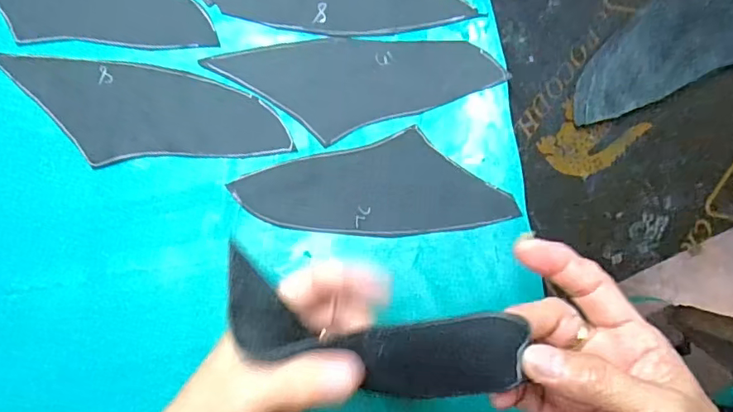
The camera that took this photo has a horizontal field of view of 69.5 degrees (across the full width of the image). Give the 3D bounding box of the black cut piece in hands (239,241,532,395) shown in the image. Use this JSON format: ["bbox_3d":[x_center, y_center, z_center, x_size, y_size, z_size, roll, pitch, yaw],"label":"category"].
[{"bbox_3d":[0.000,0.062,0.253,0.140,0.033,0.049,10,88,8],"label":"black cut piece in hands"}]

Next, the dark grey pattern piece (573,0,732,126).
[{"bbox_3d":[0.235,-0.125,0.376,0.206,0.007,0.074,-27,89,-4],"label":"dark grey pattern piece"}]

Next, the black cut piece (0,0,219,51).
[{"bbox_3d":[-0.194,-0.145,0.363,0.175,0.008,0.067,8,91,-4],"label":"black cut piece"}]

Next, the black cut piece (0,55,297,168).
[{"bbox_3d":[-0.146,-0.065,0.361,0.183,0.005,0.067,1,89,-3],"label":"black cut piece"}]

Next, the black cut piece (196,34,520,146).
[{"bbox_3d":[-0.004,-0.087,0.368,0.188,0.009,0.068,-9,90,-2],"label":"black cut piece"}]

